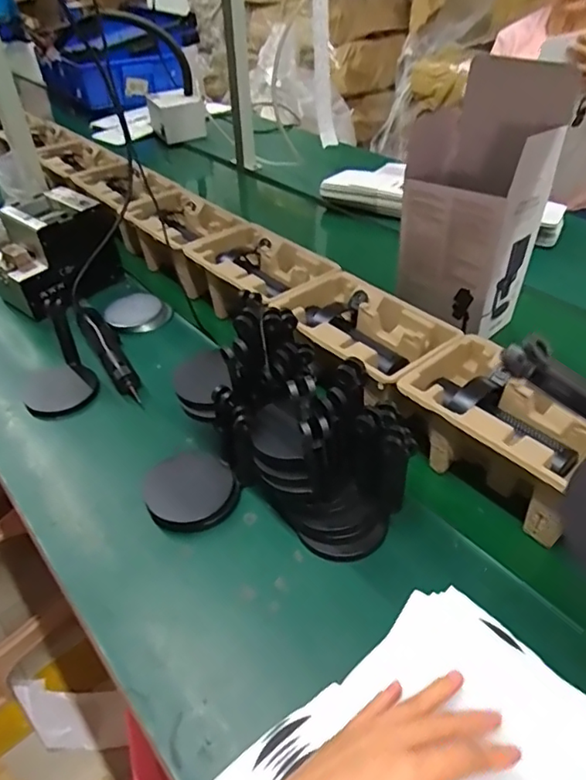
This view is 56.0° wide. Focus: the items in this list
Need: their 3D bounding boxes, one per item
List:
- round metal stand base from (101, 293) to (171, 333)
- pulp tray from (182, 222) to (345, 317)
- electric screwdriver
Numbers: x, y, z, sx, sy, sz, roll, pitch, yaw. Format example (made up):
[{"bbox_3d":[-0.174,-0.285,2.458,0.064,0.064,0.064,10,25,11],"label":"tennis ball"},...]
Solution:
[{"bbox_3d":[-0.263,-0.131,0.923,0.099,0.019,0.096,-3,41,2],"label":"round metal stand base"},{"bbox_3d":[-0.052,-0.181,0.890,0.156,0.080,0.243,-33,49,-29],"label":"pulp tray"},{"bbox_3d":[-0.283,-0.072,0.836,0.041,0.033,0.290,-24,45,-21],"label":"electric screwdriver"}]

